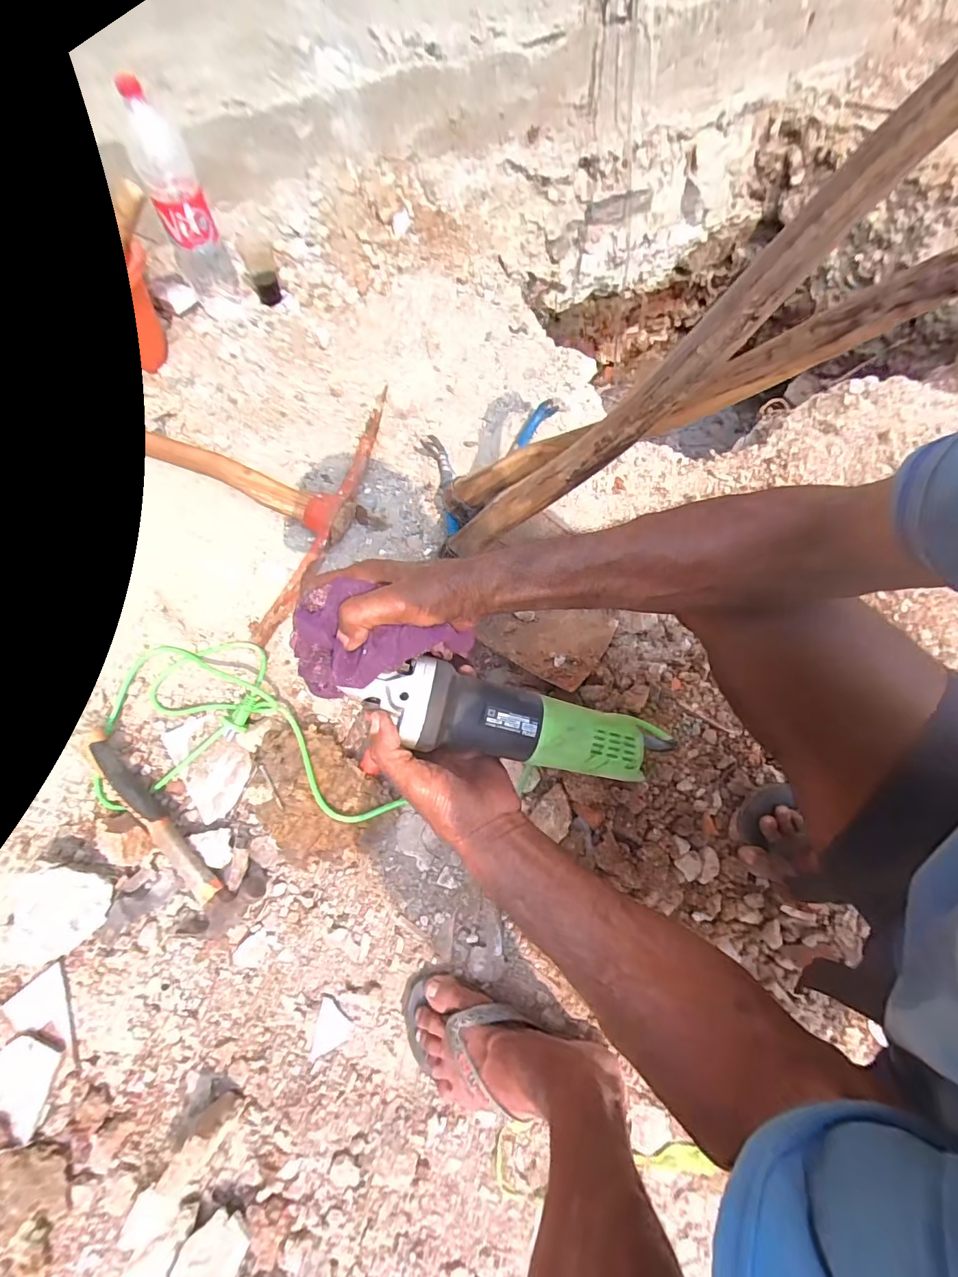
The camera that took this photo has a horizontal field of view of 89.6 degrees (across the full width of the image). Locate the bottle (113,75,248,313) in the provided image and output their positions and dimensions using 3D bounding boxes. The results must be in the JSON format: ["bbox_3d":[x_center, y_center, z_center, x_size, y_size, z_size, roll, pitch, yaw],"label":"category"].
[{"bbox_3d":[-0.470,-0.674,0.766,0.089,0.295,0.095,-26,69,-10],"label":"bottle"}]

